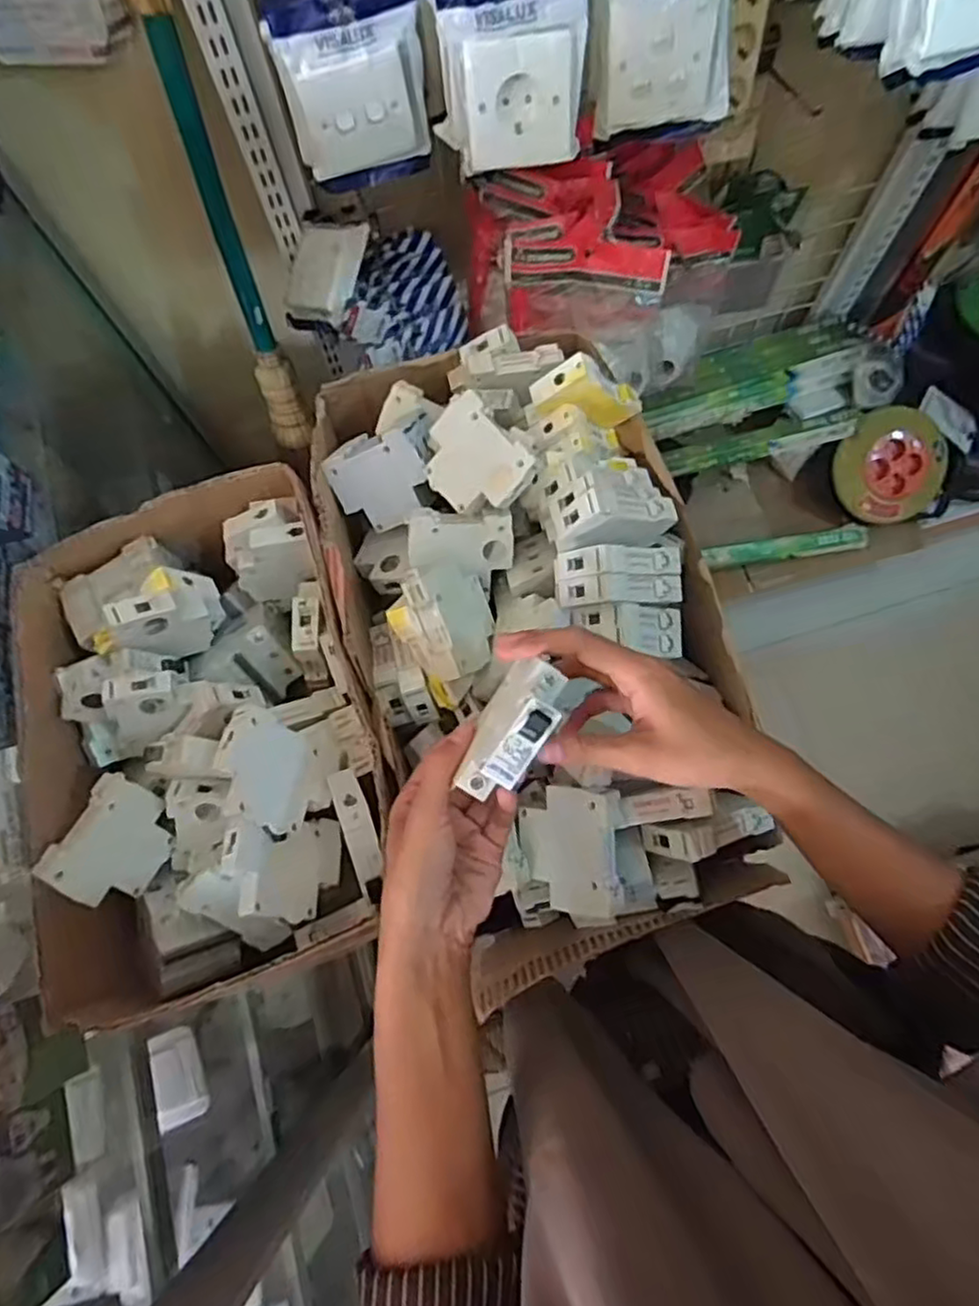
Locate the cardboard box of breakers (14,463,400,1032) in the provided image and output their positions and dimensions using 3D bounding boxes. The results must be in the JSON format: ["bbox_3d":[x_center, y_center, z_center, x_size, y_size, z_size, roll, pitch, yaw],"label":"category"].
[{"bbox_3d":[-0.200,0.050,0.490,0.226,0.105,0.327,-17,74,-3],"label":"cardboard box of breakers"}]

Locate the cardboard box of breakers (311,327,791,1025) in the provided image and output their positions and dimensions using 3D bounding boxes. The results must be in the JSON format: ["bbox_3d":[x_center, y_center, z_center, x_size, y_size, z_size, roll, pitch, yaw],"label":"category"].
[{"bbox_3d":[0.032,-0.029,0.502,0.250,0.123,0.458,-17,74,-3],"label":"cardboard box of breakers"}]

